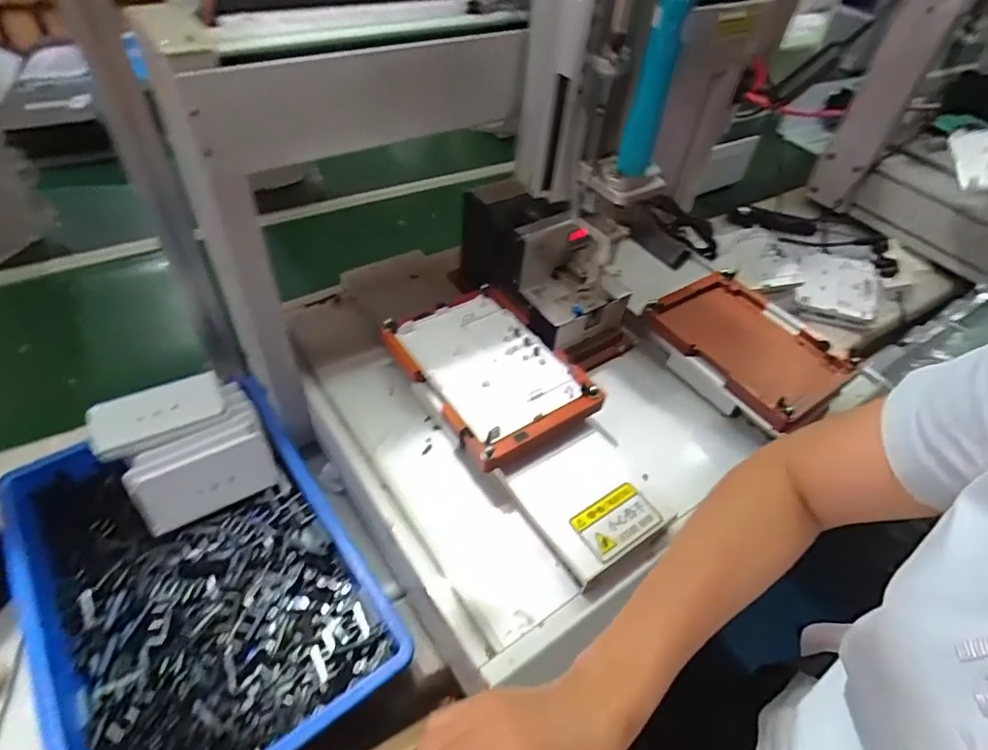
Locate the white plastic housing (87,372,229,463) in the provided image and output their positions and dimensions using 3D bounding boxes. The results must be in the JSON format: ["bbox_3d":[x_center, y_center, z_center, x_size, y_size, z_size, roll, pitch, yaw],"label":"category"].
[{"bbox_3d":[-0.404,0.047,0.652,0.146,0.032,0.075,-17,50,-21],"label":"white plastic housing"}]

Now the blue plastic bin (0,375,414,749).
[{"bbox_3d":[-0.305,0.210,0.581,0.305,0.102,0.409,-25,54,-27],"label":"blue plastic bin"}]

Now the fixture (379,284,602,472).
[{"bbox_3d":[-0.004,-0.011,0.620,0.160,0.032,0.218,-26,54,-27],"label":"fixture"}]

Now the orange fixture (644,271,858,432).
[{"bbox_3d":[0.326,-0.047,0.687,0.181,0.028,0.216,-26,54,-28],"label":"orange fixture"}]

